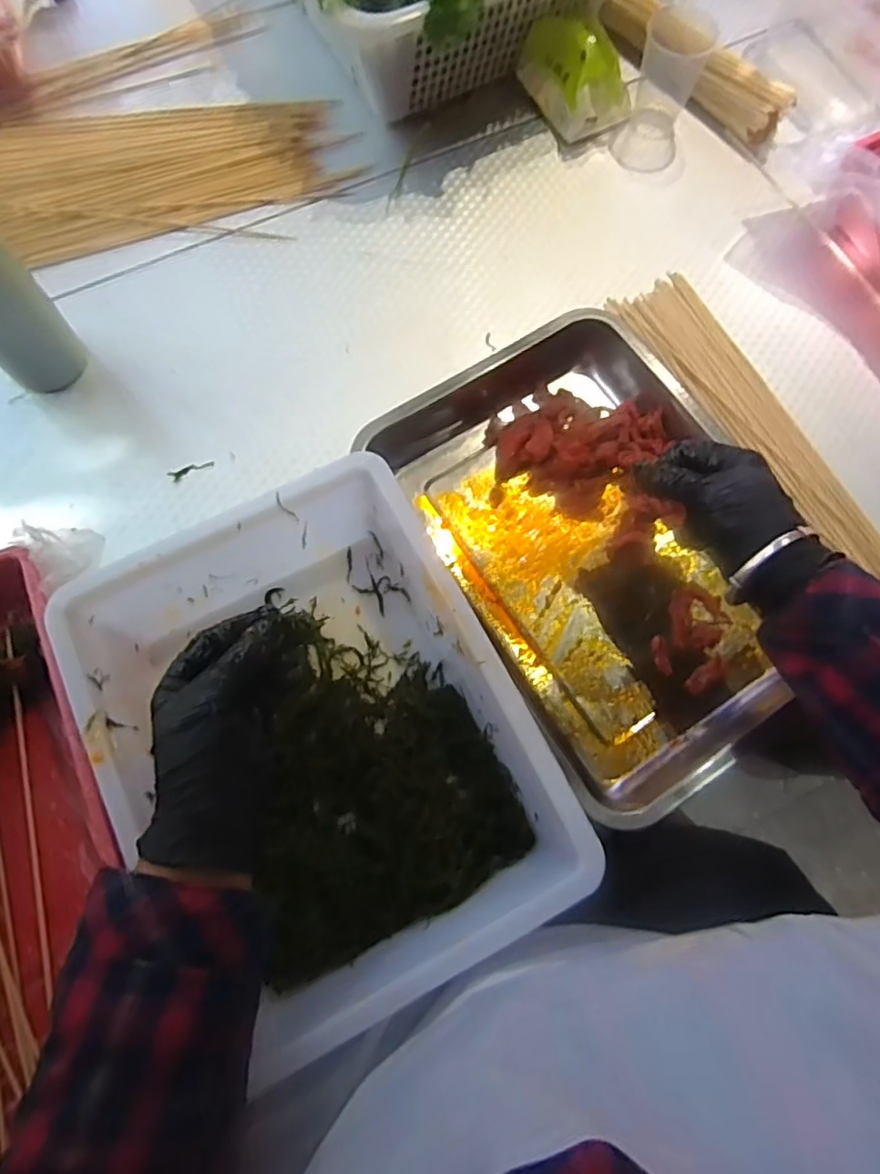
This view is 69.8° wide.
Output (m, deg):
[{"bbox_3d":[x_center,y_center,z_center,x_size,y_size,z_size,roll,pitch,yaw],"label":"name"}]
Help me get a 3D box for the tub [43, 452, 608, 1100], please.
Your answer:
[{"bbox_3d":[-0.077,0.099,0.423,0.239,0.097,0.303,-24,77,-8],"label":"tub"}]

